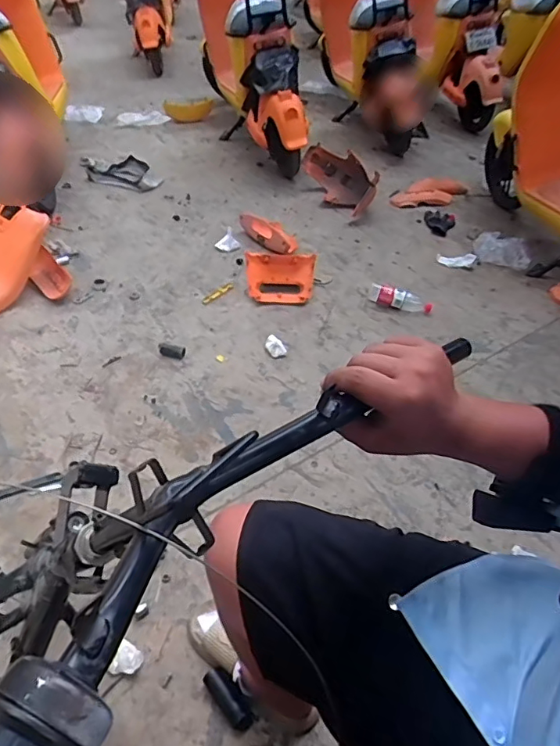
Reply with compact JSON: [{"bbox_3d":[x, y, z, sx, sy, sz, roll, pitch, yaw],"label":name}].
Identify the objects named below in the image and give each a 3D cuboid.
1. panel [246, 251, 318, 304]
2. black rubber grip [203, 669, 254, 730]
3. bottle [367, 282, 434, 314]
[{"bbox_3d":[0.000,-0.328,1.801,0.238,0.053,0.178,4,80,2],"label":"panel"},{"bbox_3d":[-0.090,0.557,0.885,0.038,0.027,0.109,-30,54,-31],"label":"black rubber grip"},{"bbox_3d":[0.415,-0.255,1.782,0.222,0.073,0.064,16,44,12],"label":"bottle"}]

